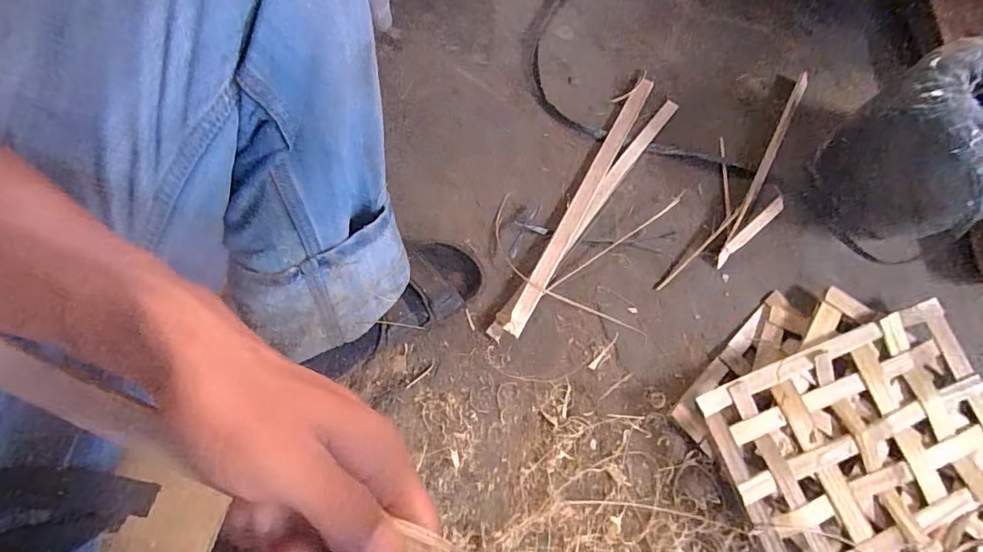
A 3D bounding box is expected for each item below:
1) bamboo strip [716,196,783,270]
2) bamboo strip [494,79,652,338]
[{"bbox_3d":[0.342,-0.057,0.641,0.124,0.004,0.016,-42,97,-4],"label":"bamboo strip"},{"bbox_3d":[0.120,-0.101,0.642,0.031,0.011,0.401,30,76,3],"label":"bamboo strip"}]

